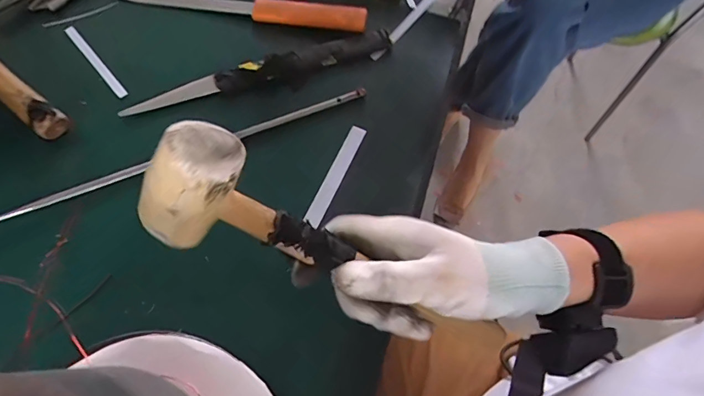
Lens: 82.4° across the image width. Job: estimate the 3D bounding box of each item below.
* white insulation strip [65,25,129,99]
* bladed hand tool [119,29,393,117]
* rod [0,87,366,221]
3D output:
[{"bbox_3d":[-0.254,-0.135,0.398,0.010,0.004,0.110,-39,75,-16],"label":"white insulation strip"},{"bbox_3d":[-0.085,-0.124,0.394,0.263,0.021,0.031,-20,71,-11],"label":"bladed hand tool"},{"bbox_3d":[-0.154,-0.042,0.363,0.358,0.008,0.012,-20,71,-11],"label":"rod"}]

